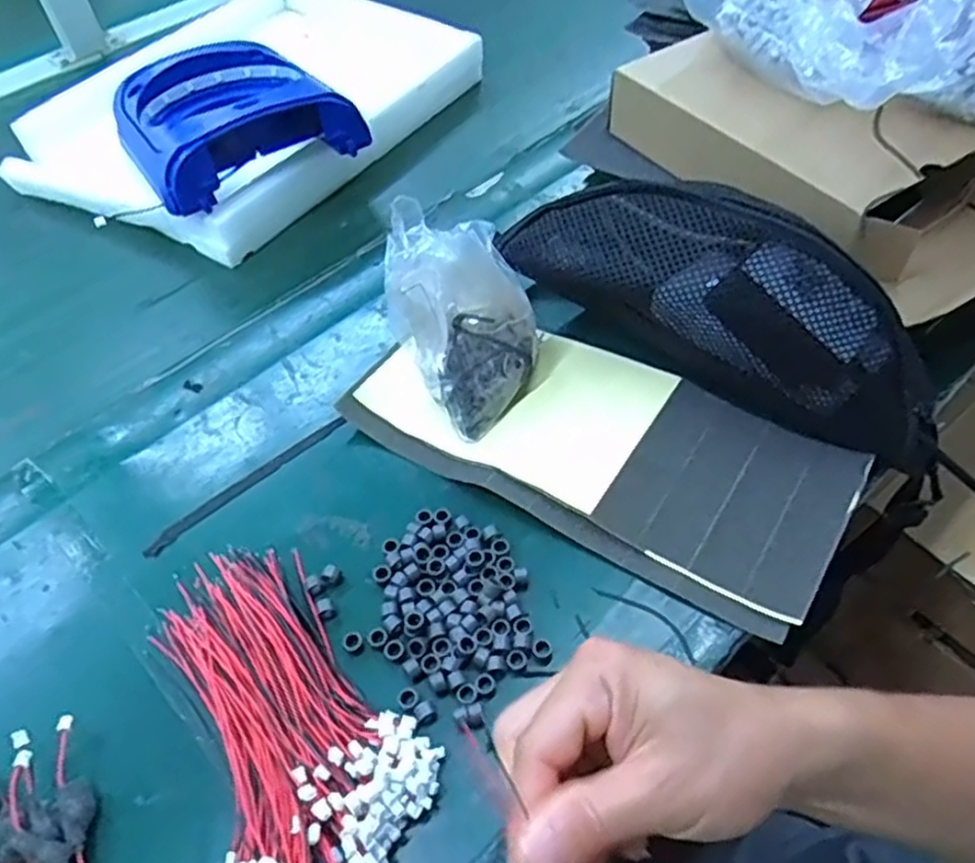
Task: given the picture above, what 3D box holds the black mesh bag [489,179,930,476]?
[{"bbox_3d":[0.141,-0.079,0.447,0.274,0.103,0.065,25,59,22],"label":"black mesh bag"}]

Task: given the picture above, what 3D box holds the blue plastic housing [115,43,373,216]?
[{"bbox_3d":[-0.217,-0.272,0.621,0.163,0.044,0.182,-29,57,-17],"label":"blue plastic housing"}]

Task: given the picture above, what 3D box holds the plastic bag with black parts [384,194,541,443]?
[{"bbox_3d":[-0.015,-0.068,0.460,0.076,0.107,0.087,-36,58,-20],"label":"plastic bag with black parts"}]

